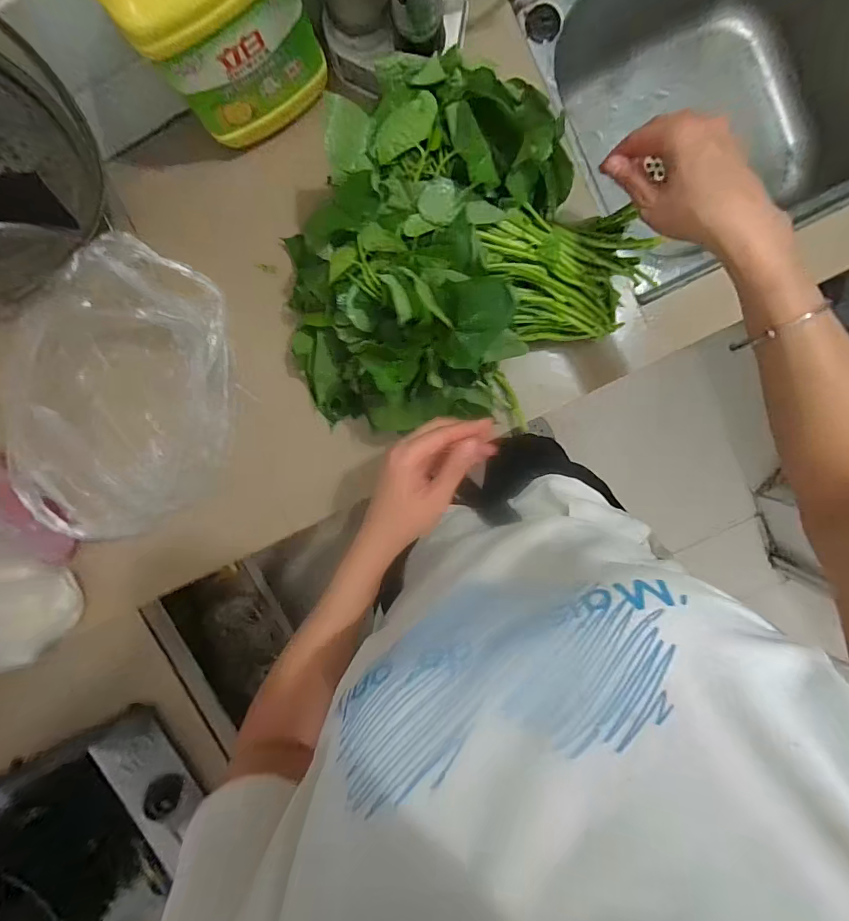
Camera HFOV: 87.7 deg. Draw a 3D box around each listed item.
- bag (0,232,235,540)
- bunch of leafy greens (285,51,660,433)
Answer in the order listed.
[{"bbox_3d":[-0.333,-0.066,0.500,0.206,0.132,0.304,10,99,1],"label":"bag"},{"bbox_3d":[0.034,-0.172,0.439,0.290,0.153,0.314,0,98,2],"label":"bunch of leafy greens"}]

